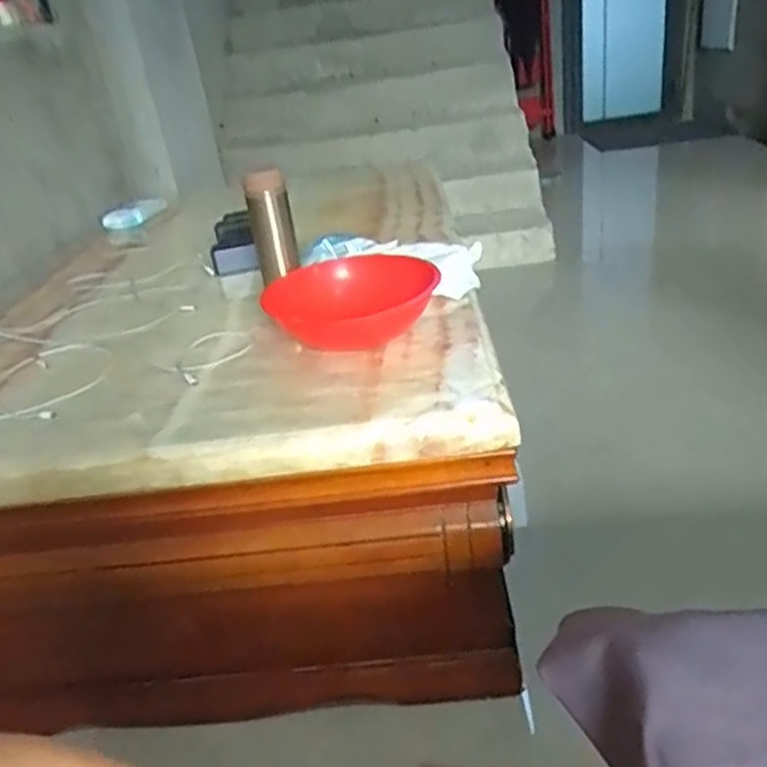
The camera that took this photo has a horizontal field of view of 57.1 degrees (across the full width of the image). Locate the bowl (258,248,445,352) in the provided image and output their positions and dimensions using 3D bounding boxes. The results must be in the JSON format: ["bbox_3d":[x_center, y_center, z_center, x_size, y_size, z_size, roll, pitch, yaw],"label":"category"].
[{"bbox_3d":[-0.045,-0.115,1.019,0.240,0.091,0.208,-10,28,-3],"label":"bowl"}]

